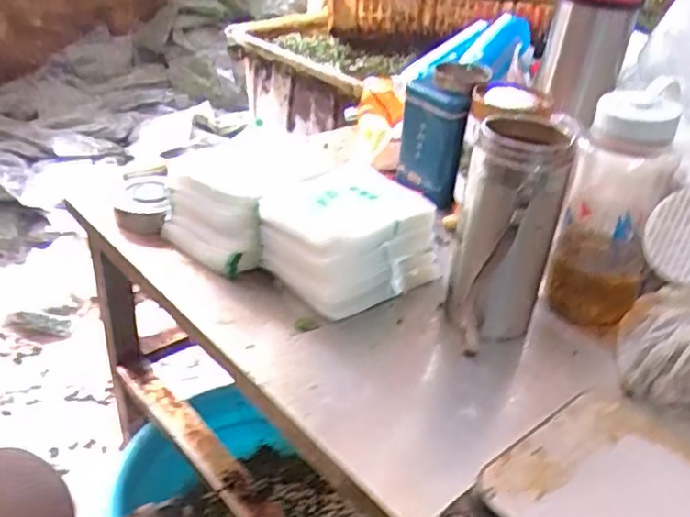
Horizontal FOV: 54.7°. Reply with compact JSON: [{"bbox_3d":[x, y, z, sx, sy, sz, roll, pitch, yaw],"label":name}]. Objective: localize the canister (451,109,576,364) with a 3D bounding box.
[{"bbox_3d":[0.134,-0.018,0.564,0.081,0.186,0.099,15,33,17],"label":"canister"}]

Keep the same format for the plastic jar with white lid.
[{"bbox_3d":[0.249,-0.046,0.609,0.081,0.201,0.105,18,34,21],"label":"plastic jar with white lid"}]

